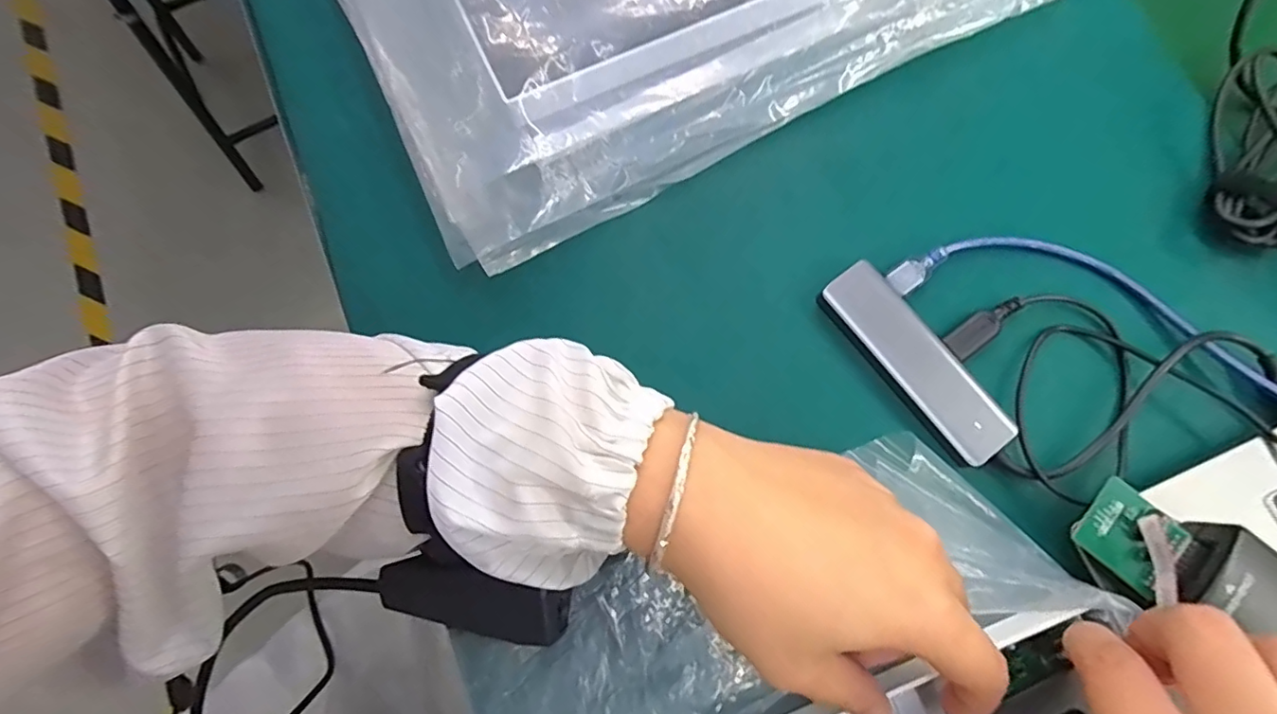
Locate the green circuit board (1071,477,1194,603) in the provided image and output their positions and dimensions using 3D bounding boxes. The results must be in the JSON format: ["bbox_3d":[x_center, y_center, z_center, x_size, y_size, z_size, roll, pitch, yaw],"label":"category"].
[{"bbox_3d":[0.194,0.070,0.222,0.034,0.008,0.032,42,84,15],"label":"green circuit board"}]

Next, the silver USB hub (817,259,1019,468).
[{"bbox_3d":[0.128,0.001,0.262,0.031,0.008,0.102,-37,80,-8],"label":"silver USB hub"}]

